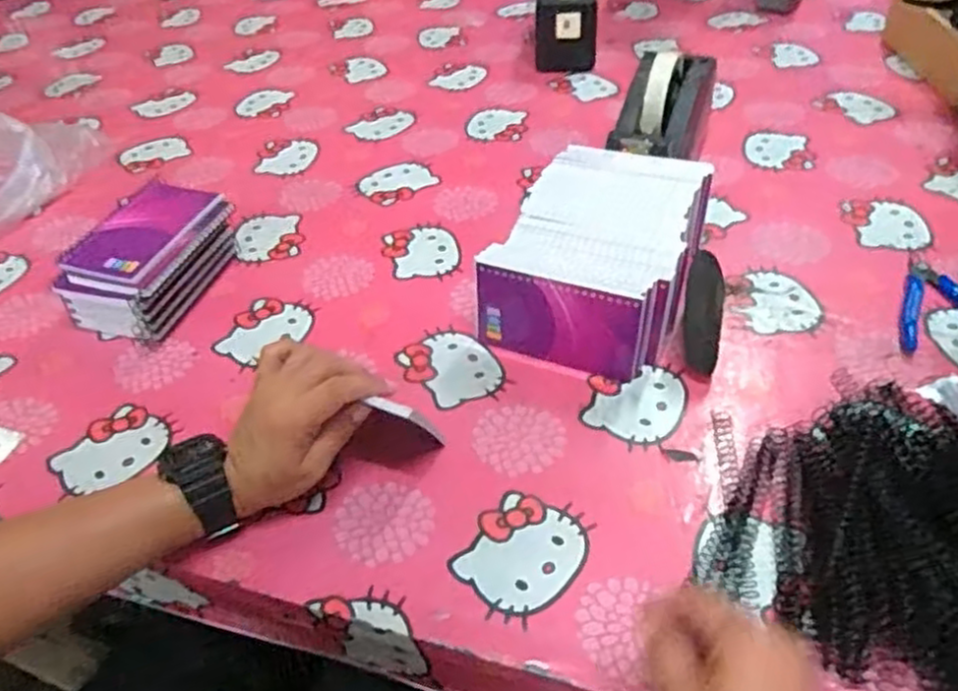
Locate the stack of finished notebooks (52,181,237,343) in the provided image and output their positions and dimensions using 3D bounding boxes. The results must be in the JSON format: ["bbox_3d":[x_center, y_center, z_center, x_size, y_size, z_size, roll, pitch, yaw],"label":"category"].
[{"bbox_3d":[-0.297,-0.076,0.658,0.093,0.067,0.147,13,47,18],"label":"stack of finished notebooks"}]

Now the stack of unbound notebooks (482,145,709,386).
[{"bbox_3d":[0.101,-0.076,0.610,0.145,0.082,0.202,17,49,22],"label":"stack of unbound notebooks"}]

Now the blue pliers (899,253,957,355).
[{"bbox_3d":[0.396,-0.029,0.590,0.089,0.006,0.125,17,48,21],"label":"blue pliers"}]

